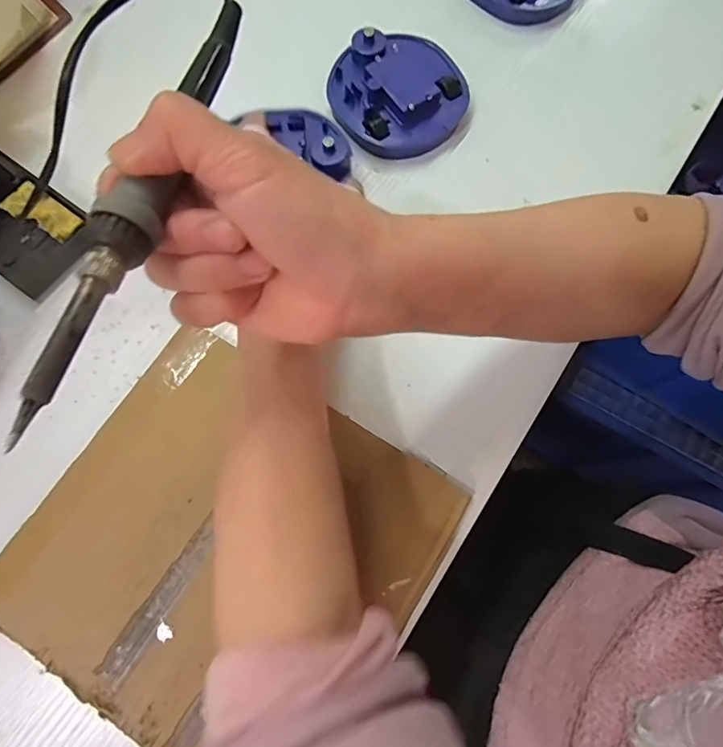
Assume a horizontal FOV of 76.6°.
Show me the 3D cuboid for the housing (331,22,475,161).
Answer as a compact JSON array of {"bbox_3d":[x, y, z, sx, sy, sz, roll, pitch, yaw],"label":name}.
[{"bbox_3d":[0.030,-0.224,0.369,0.104,0.033,0.101,0,74,-1],"label":"housing"}]

